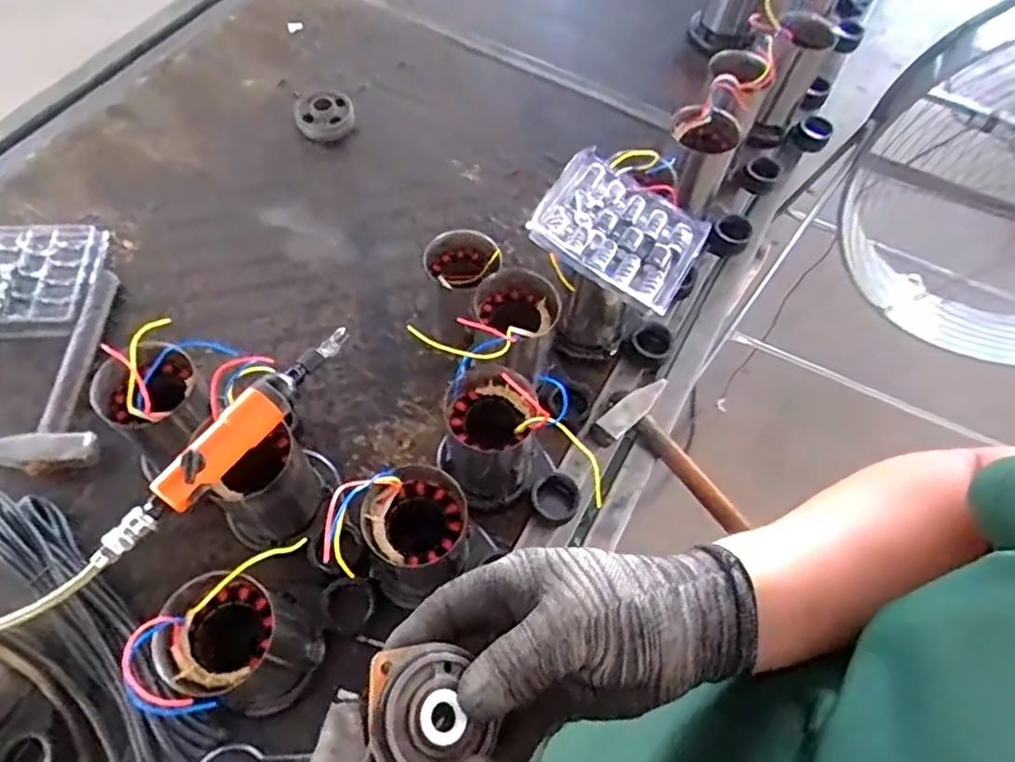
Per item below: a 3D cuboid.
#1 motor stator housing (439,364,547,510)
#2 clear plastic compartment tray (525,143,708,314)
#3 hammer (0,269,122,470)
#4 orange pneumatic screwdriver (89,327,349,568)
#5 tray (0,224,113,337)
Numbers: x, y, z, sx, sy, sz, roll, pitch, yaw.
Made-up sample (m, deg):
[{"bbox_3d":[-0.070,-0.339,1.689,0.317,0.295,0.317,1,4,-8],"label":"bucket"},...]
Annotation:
[{"bbox_3d":[-0.020,0.060,0.676,0.098,0.162,0.093,2,62,-3],"label":"motor stator housing"},{"bbox_3d":[0.124,-0.166,0.700,0.170,0.026,0.145,33,63,2],"label":"clear plastic compartment tray"},{"bbox_3d":[-0.555,-0.024,0.784,0.123,0.031,0.275,-8,63,-8],"label":"hammer"},{"bbox_3d":[-0.236,0.045,0.557,0.032,0.035,0.273,34,65,14],"label":"orange pneumatic screwdriver"},{"bbox_3d":[-0.627,-0.138,0.849,0.150,0.024,0.177,0,62,-4],"label":"tray"}]

